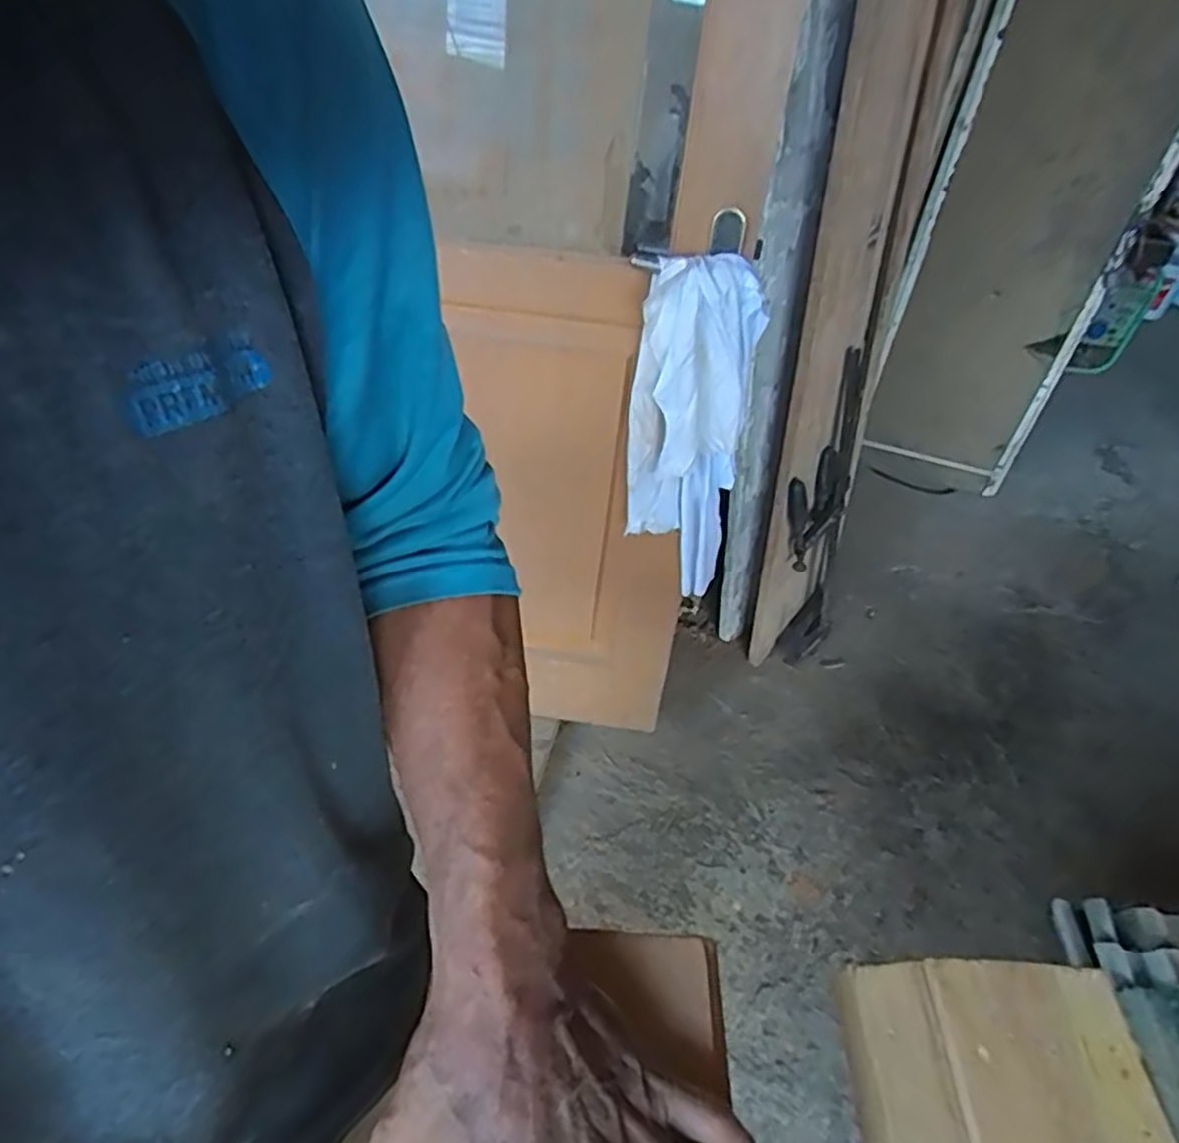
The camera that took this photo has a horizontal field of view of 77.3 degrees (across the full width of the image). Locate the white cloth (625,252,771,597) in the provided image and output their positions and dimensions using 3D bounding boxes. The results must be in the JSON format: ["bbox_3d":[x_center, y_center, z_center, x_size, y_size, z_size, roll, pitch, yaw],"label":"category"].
[{"bbox_3d":[0.138,-0.190,1.064,0.169,0.487,0.067,8,45,4],"label":"white cloth"}]

